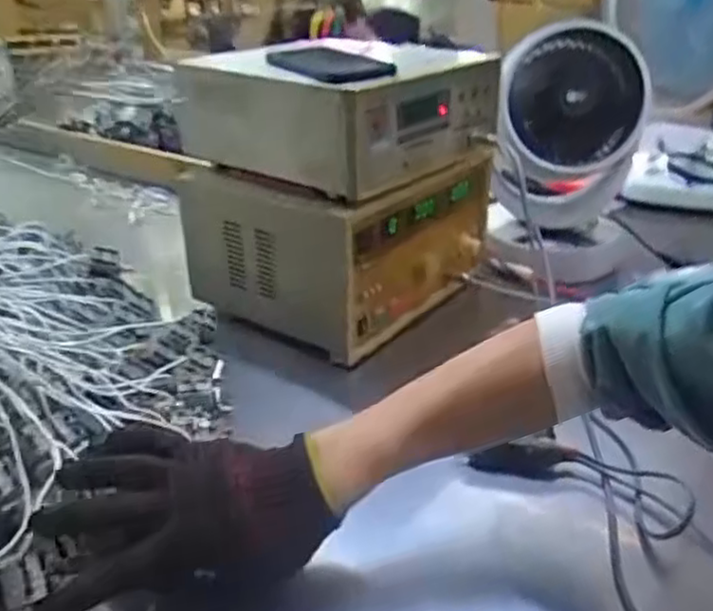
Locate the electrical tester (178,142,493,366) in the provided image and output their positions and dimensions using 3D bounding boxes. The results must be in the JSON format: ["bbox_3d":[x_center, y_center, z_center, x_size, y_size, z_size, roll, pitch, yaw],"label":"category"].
[{"bbox_3d":[-0.009,-0.095,0.905,0.245,0.179,0.331,19,31,34],"label":"electrical tester"}]

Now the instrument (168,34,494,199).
[{"bbox_3d":[-0.017,-0.236,0.843,0.273,0.117,0.269,19,31,34],"label":"instrument"}]

